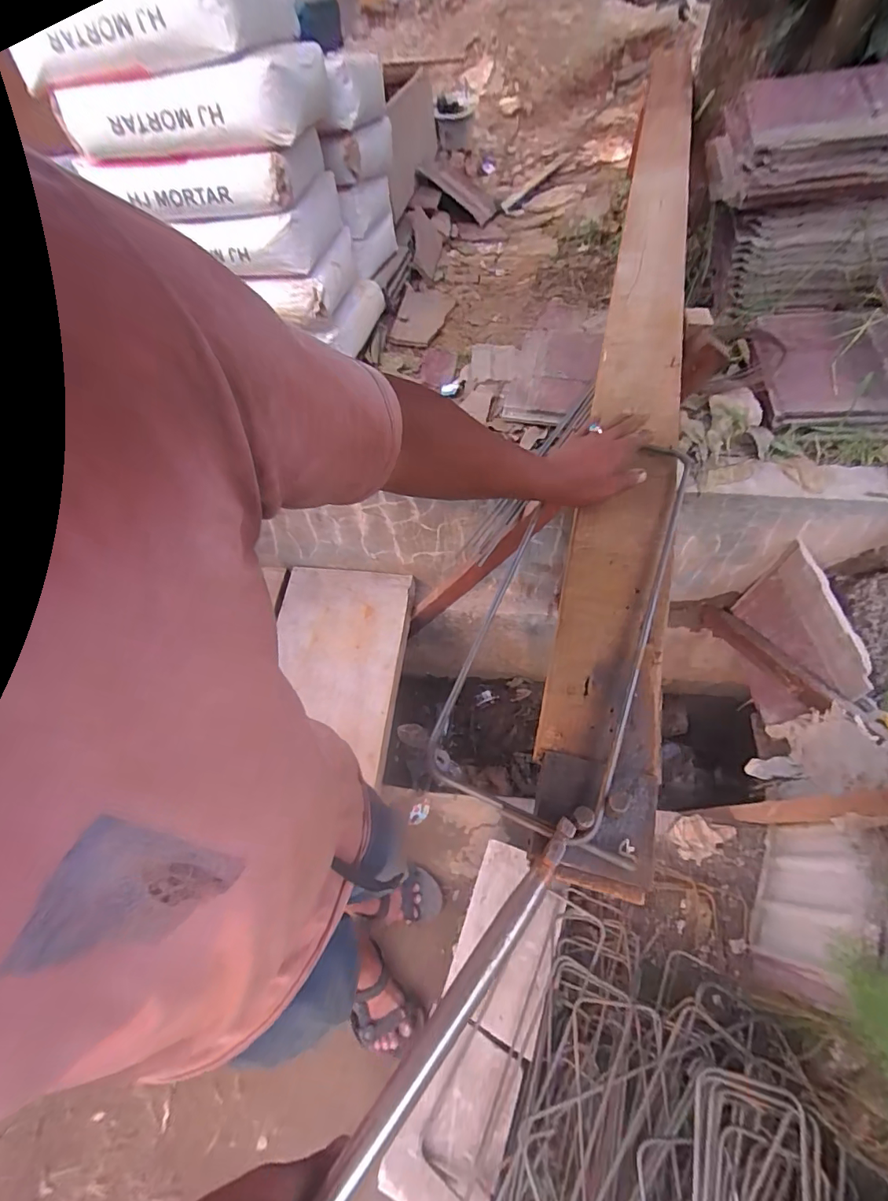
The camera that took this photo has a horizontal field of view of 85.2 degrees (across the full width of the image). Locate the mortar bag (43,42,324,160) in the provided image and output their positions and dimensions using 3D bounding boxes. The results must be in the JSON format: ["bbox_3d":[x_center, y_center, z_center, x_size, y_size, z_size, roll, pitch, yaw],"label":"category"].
[{"bbox_3d":[-0.477,-1.020,0.988,0.420,0.122,0.291,2,57,5],"label":"mortar bag"}]

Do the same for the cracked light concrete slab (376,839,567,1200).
[{"bbox_3d":[0.078,0.845,0.974,0.209,0.043,0.566,11,52,23],"label":"cracked light concrete slab"}]

